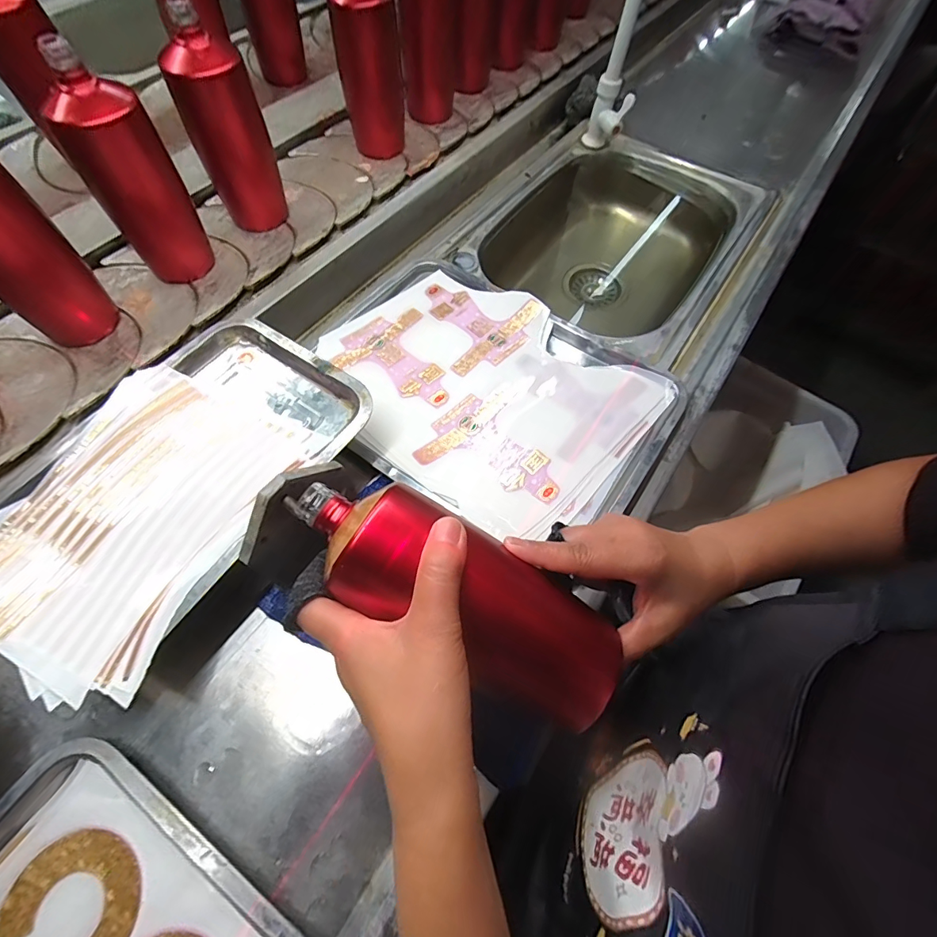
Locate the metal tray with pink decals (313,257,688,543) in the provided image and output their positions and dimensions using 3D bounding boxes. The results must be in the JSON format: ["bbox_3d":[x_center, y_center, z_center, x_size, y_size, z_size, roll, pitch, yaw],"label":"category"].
[{"bbox_3d":[0.017,-0.088,0.485,0.370,0.027,0.280,30,67,15],"label":"metal tray with pink decals"}]

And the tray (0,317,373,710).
[{"bbox_3d":[-0.249,0.004,0.377,0.207,0.027,0.313,28,67,14],"label":"tray"}]

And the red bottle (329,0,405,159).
[{"bbox_3d":[-0.135,-0.544,0.599,0.060,0.192,0.068,34,68,16],"label":"red bottle"}]

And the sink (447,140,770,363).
[{"bbox_3d":[0.218,-0.337,0.689,0.338,0.156,0.460,32,68,15],"label":"sink"}]

